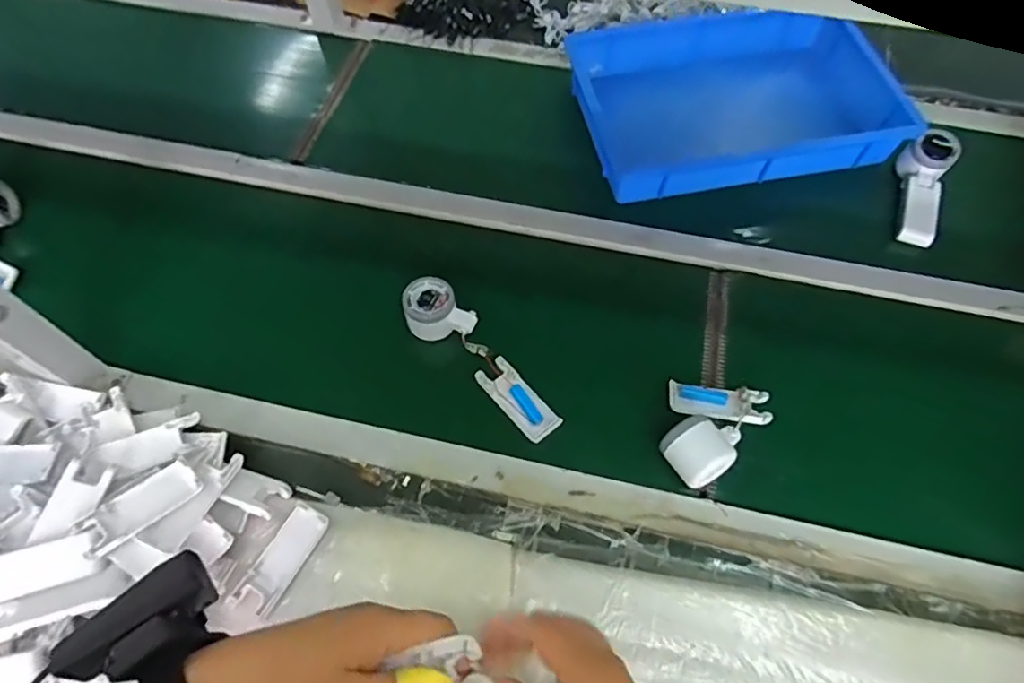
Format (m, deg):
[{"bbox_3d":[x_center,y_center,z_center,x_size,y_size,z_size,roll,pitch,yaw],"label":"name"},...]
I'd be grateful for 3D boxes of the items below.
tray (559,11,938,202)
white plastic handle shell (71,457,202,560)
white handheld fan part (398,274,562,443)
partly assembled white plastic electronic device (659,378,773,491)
[{"bbox_3d":[0.321,-0.366,0.859,0.440,0.065,0.317,-10,61,-5],"label":"tray"},{"bbox_3d":[-0.340,0.150,0.539,0.042,0.011,0.099,36,51,19],"label":"white plastic handle shell"},{"bbox_3d":[-0.036,0.015,0.653,0.055,0.050,0.222,-39,67,-20],"label":"white handheld fan part"},{"bbox_3d":[0.212,0.091,0.609,0.101,0.049,0.129,16,61,9],"label":"partly assembled white plastic electronic device"}]

